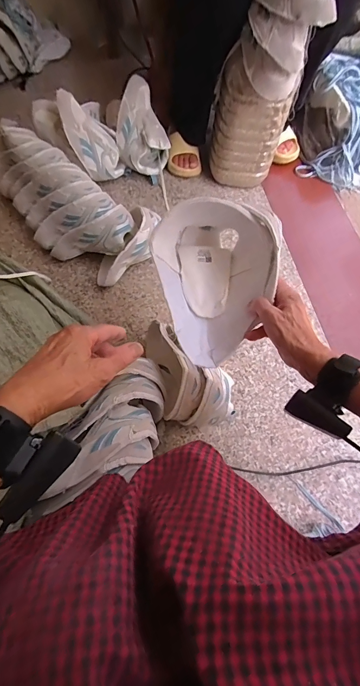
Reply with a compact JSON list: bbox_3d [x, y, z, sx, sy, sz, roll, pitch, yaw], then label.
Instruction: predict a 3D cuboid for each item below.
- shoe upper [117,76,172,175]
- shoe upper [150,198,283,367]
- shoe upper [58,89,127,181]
[{"bbox_3d":[-0.115,-0.599,0.913,0.132,0.206,0.169,-36,72,-16],"label":"shoe upper"},{"bbox_3d":[0.055,-0.097,0.438,0.161,0.111,0.207,-15,67,-8],"label":"shoe upper"},{"bbox_3d":[-0.251,-0.583,0.886,0.131,0.223,0.090,-26,35,-8],"label":"shoe upper"}]

